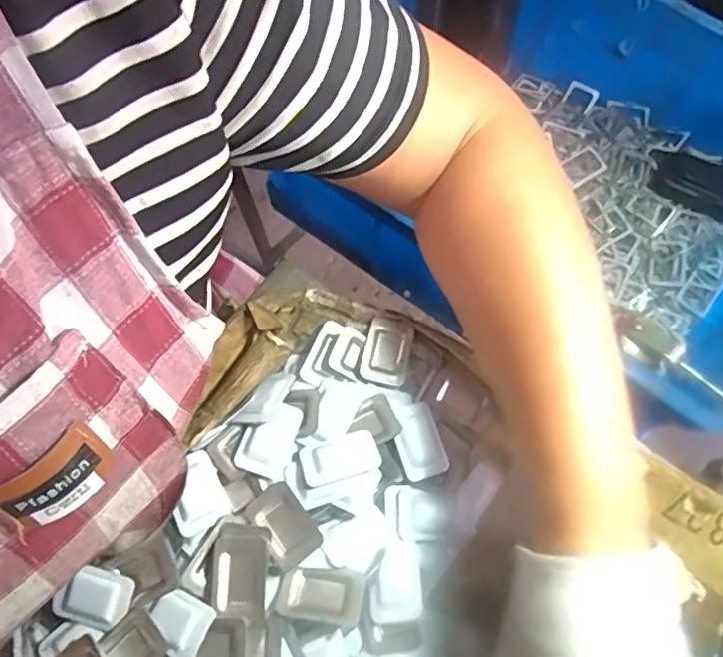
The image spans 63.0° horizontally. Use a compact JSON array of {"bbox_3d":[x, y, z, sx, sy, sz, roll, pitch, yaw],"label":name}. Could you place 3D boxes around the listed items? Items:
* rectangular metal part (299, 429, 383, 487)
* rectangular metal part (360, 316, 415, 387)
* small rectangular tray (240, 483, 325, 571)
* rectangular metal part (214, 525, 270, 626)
[{"bbox_3d":[-0.011,0.069,0.313,0.041,0.005,0.025,-13,46,-10],"label":"rectangular metal part"},{"bbox_3d":[0.015,0.014,0.346,0.027,0.004,0.041,11,72,4],"label":"rectangular metal part"},{"bbox_3d":[-0.040,0.100,0.299,0.027,0.004,0.039,-39,75,-11],"label":"small rectangular tray"},{"bbox_3d":[-0.059,0.120,0.290,0.026,0.004,0.043,1,72,1],"label":"rectangular metal part"}]

